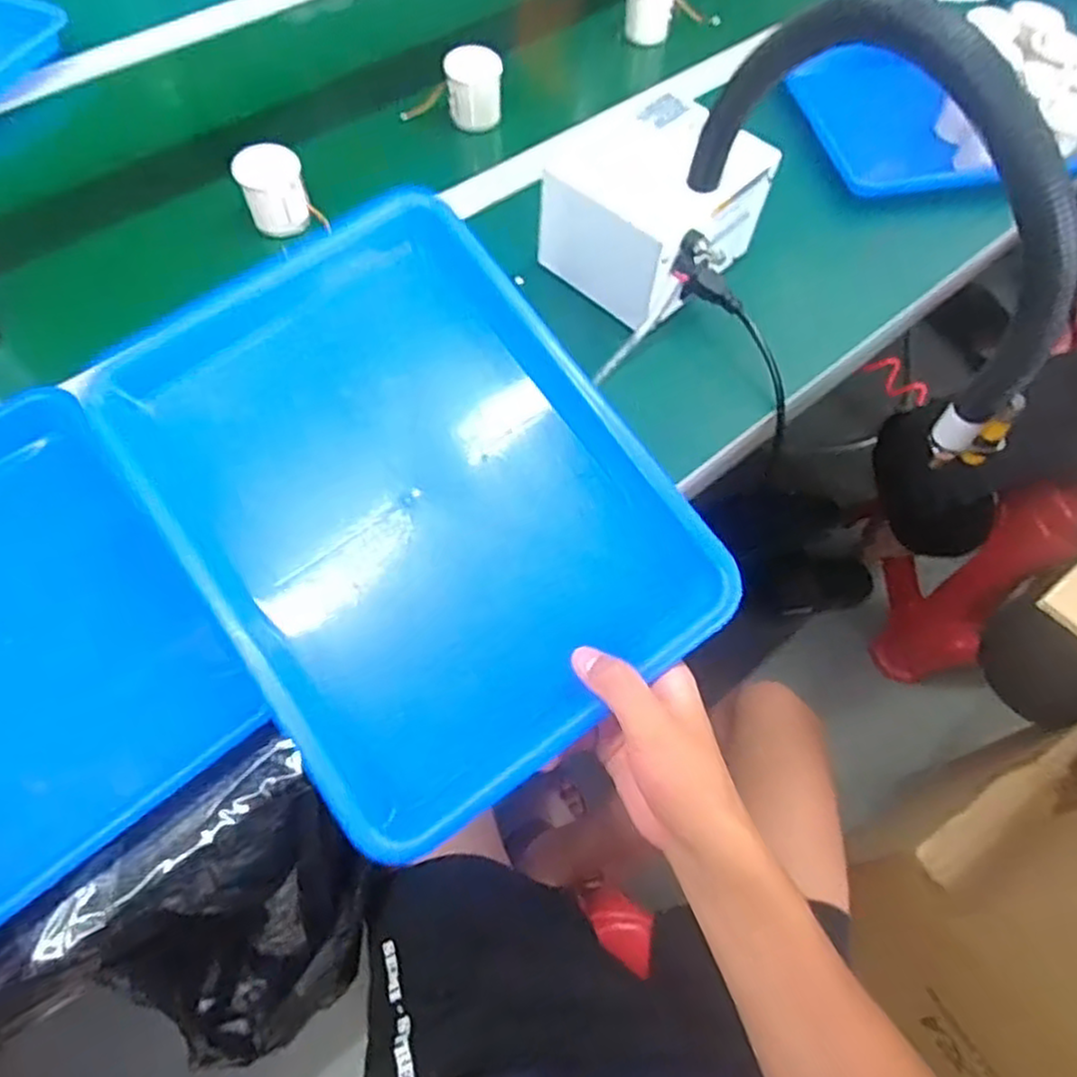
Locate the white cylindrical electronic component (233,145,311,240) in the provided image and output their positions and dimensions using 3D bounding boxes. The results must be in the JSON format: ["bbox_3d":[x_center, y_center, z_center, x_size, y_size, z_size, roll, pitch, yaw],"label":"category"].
[{"bbox_3d":[-0.246,-0.325,0.674,0.056,0.056,0.056,0,62,0],"label":"white cylindrical electronic component"}]

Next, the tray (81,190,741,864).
[{"bbox_3d":[-0.078,-0.029,0.436,0.246,0.047,0.343,-35,79,-10],"label":"tray"}]

